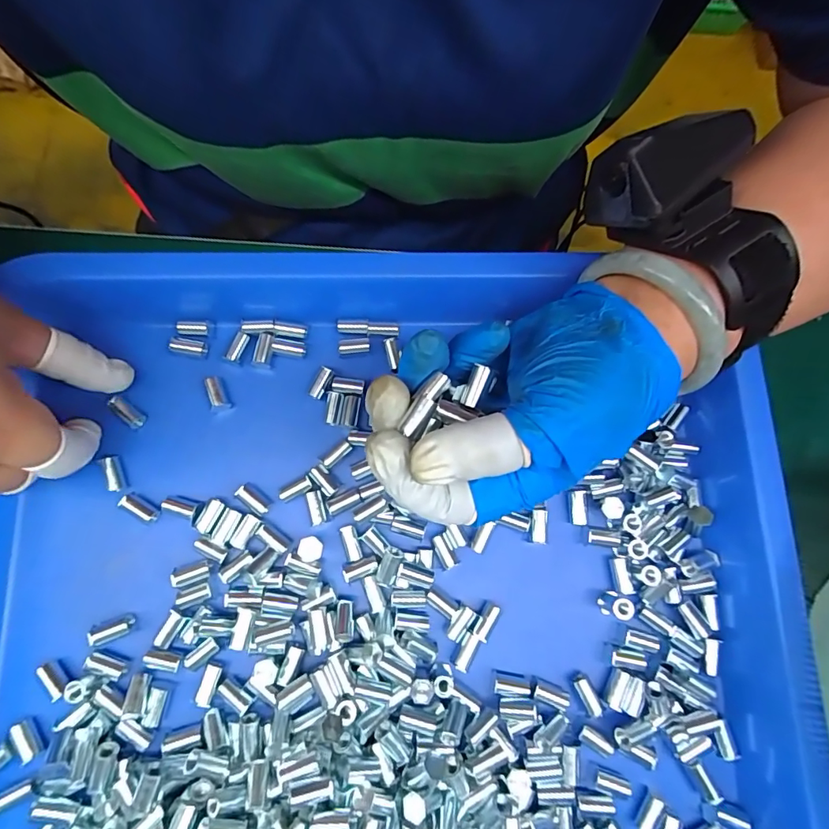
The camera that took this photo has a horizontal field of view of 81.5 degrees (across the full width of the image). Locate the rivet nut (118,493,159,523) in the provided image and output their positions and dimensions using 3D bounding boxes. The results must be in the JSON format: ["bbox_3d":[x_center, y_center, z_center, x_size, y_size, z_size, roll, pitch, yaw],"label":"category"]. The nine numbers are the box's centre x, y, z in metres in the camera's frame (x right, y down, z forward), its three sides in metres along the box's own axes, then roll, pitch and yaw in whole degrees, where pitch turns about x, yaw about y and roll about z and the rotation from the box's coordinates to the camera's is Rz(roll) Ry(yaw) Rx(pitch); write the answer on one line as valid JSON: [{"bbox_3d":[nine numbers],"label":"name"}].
[{"bbox_3d":[-0.131,0.045,0.230,0.019,0.007,0.007,28,79,5],"label":"rivet nut"}]

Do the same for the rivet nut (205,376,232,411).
[{"bbox_3d":[-0.101,-0.011,0.245,0.009,0.009,0.016,-15,78,-4],"label":"rivet nut"}]

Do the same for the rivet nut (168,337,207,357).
[{"bbox_3d":[-0.116,-0.034,0.249,0.019,0.009,0.008,13,78,2],"label":"rivet nut"}]

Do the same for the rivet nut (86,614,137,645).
[{"bbox_3d":[-0.138,0.098,0.221,0.018,0.010,0.009,-19,78,-5],"label":"rivet nut"}]

